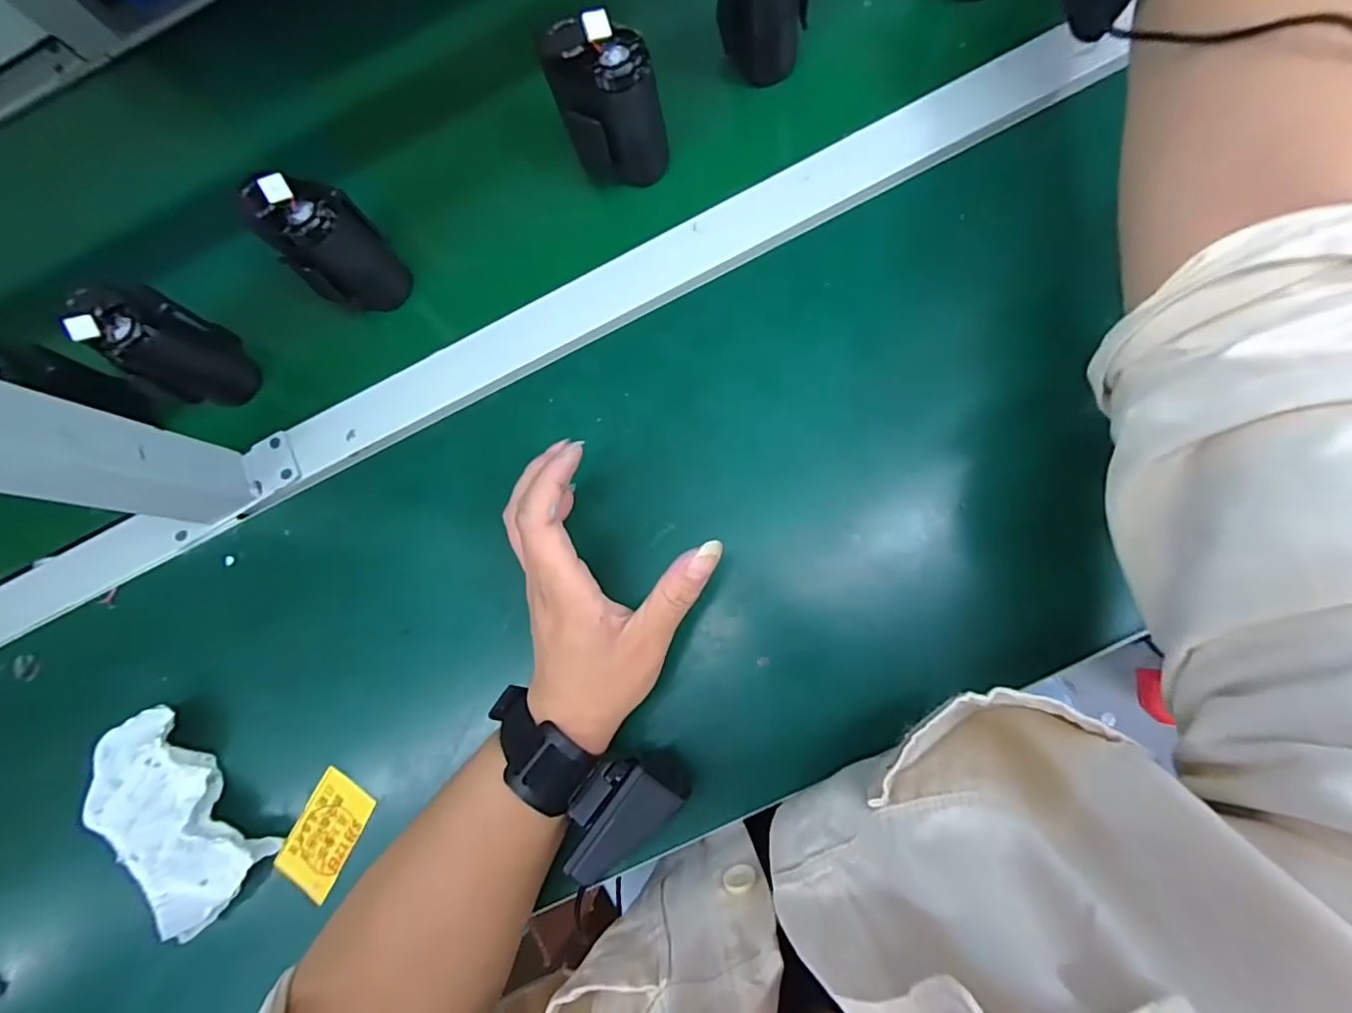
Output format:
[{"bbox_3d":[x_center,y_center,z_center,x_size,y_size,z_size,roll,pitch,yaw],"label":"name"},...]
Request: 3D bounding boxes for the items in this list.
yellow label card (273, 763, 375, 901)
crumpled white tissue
[{"bbox_3d":[-0.210,0.196,0.342,0.040,0.006,0.060,30,80,8],"label":"yellow label card"},{"bbox_3d":[-0.305,0.187,0.348,0.073,0.034,0.125,-44,77,-1],"label":"crumpled white tissue"}]

